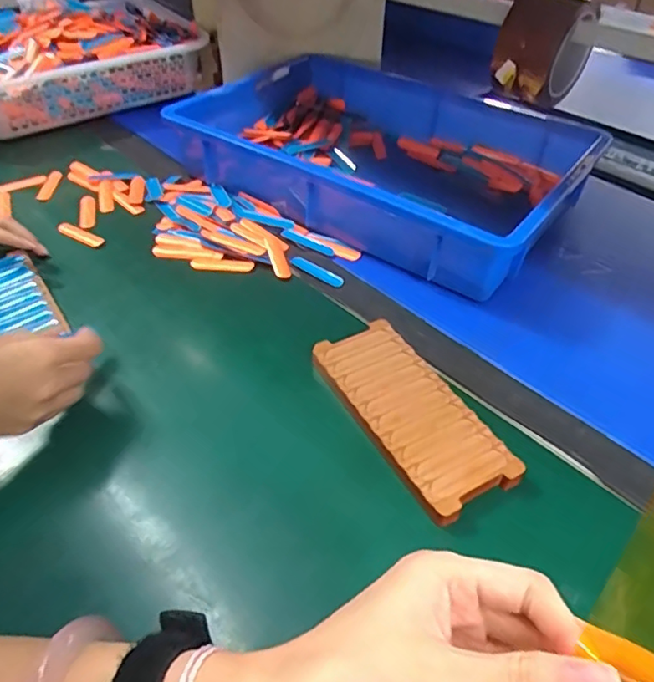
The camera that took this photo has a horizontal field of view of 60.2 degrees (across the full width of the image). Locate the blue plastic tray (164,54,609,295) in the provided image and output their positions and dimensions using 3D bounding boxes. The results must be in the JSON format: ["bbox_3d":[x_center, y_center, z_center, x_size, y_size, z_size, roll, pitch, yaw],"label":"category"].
[{"bbox_3d":[0.065,-0.227,0.676,0.448,0.076,0.306,28,49,25],"label":"blue plastic tray"}]

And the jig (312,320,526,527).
[{"bbox_3d":[0.061,0.053,0.431,0.077,0.014,0.172,-20,47,-22],"label":"jig"}]

